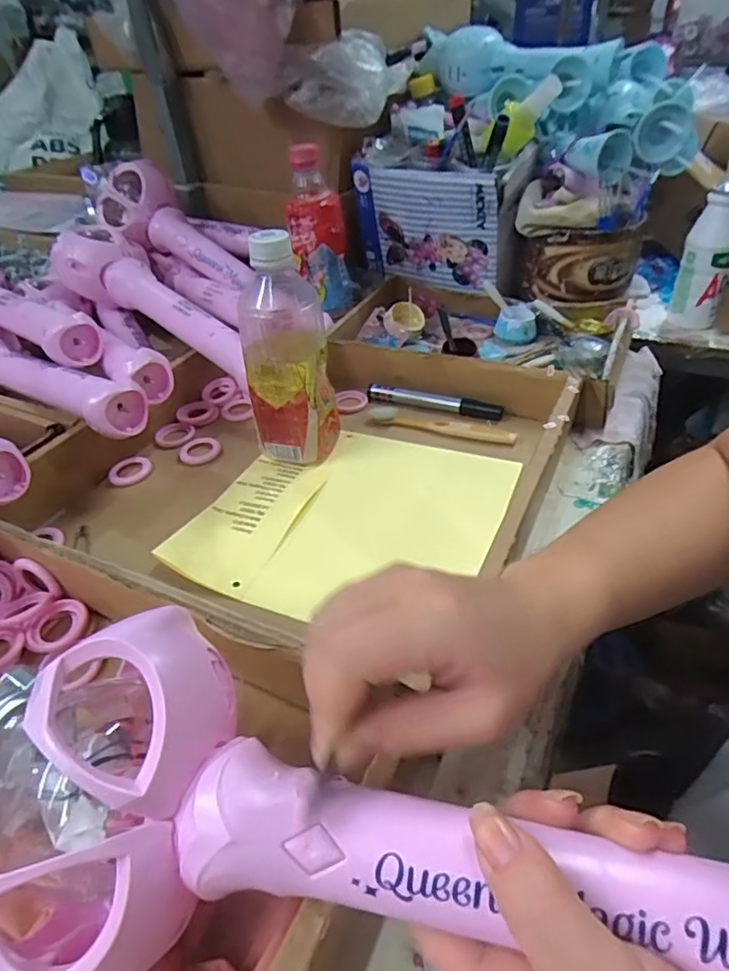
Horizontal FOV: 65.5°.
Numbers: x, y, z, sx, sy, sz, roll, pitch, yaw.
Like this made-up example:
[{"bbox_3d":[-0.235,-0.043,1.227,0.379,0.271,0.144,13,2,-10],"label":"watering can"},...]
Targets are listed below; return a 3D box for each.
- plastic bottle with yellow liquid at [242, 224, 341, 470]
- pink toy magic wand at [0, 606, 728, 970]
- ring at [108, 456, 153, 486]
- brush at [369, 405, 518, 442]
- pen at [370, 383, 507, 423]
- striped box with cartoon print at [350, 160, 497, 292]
[{"bbox_3d":[-0.066,-0.110,0.465,0.066,0.183,0.078,-8,40,-6],"label":"plastic bottle with yellow liquid"},{"bbox_3d":[0.032,0.124,0.185,0.309,0.066,0.113,7,42,9],"label":"pink toy magic wand"},{"bbox_3d":[-0.210,-0.013,0.508,0.030,0.009,0.037,30,50,33],"label":"ring"},{"bbox_3d":[0.070,-0.058,0.527,0.137,0.009,0.024,12,42,17],"label":"brush"},{"bbox_3d":[0.067,-0.084,0.555,0.136,0.012,0.017,13,43,19],"label":"pen"},{"bbox_3d":[0.069,-0.300,0.662,0.171,0.130,0.030,16,45,24],"label":"striped box with cartoon print"}]

